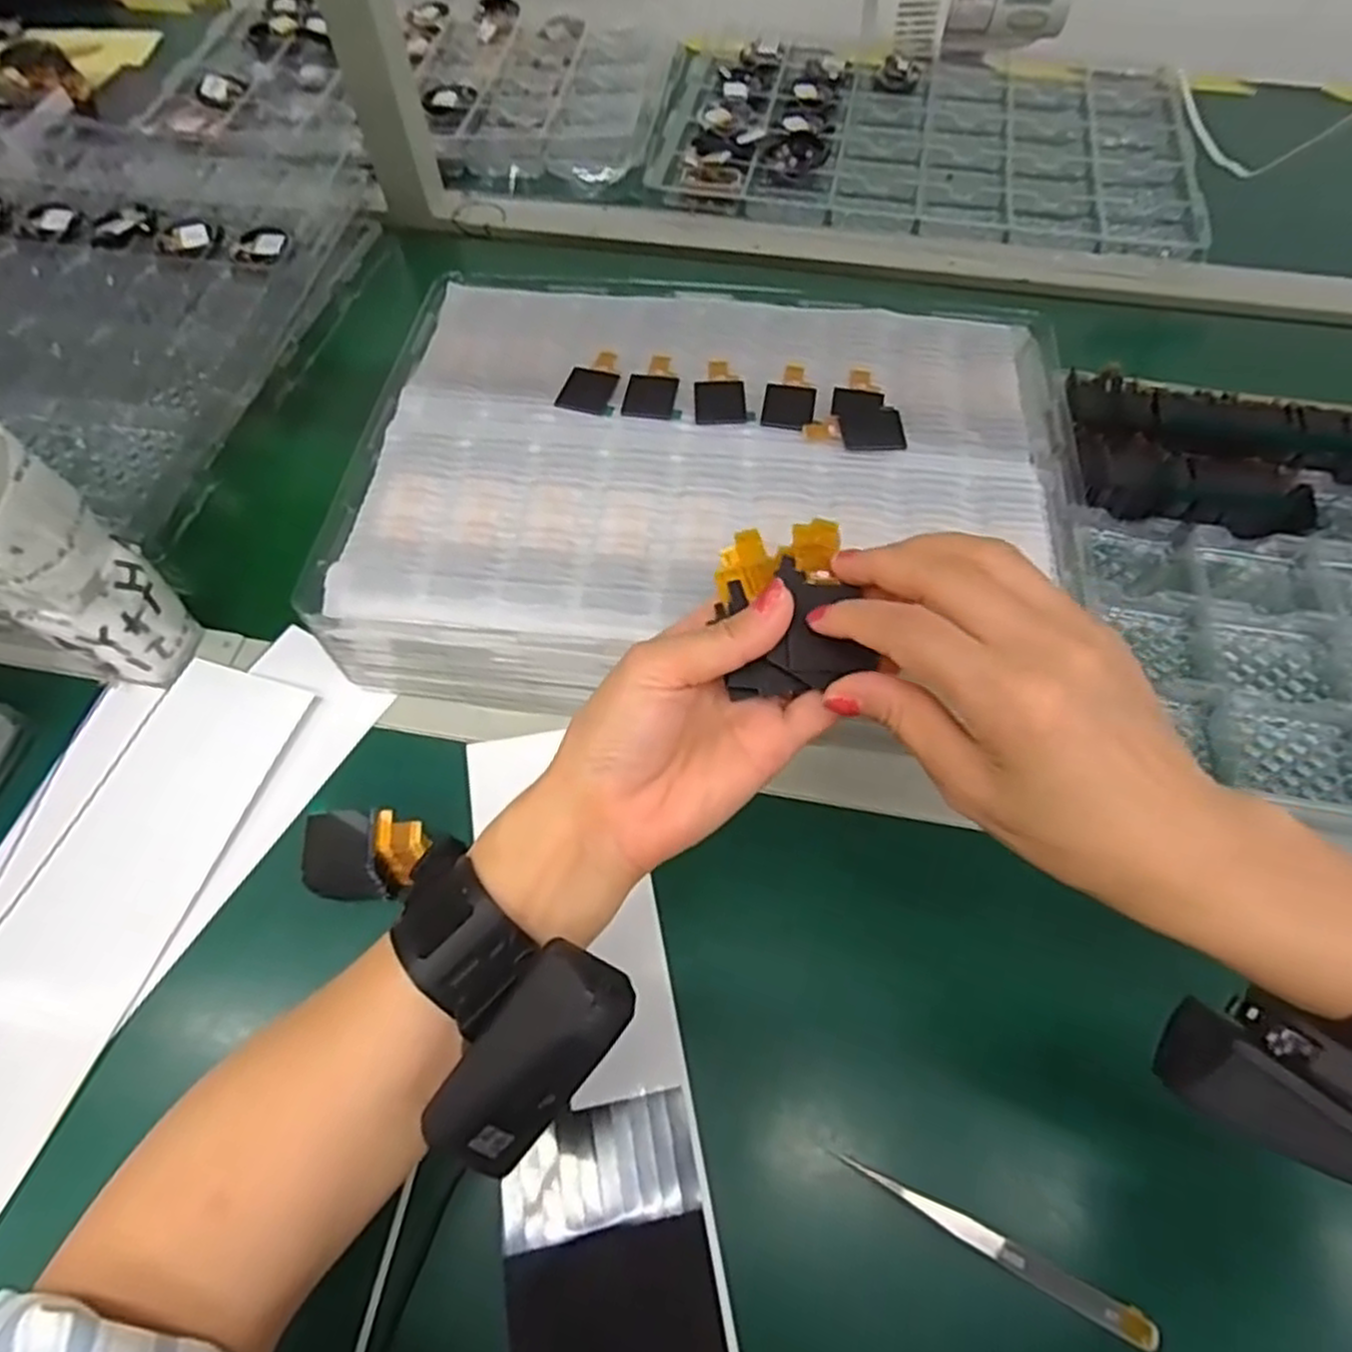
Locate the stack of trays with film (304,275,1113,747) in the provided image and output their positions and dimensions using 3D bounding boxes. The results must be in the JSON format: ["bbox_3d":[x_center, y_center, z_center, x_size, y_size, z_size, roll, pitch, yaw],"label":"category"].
[{"bbox_3d":[0.020,-0.095,0.434,0.369,0.075,0.277,9,61,5],"label":"stack of trays with film"}]

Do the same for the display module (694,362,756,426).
[{"bbox_3d":[0.025,-0.156,0.425,0.030,0.004,0.047,-1,61,-1],"label":"display module"}]

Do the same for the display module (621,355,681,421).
[{"bbox_3d":[-0.011,-0.160,0.430,0.031,0.004,0.046,7,61,4],"label":"display module"}]

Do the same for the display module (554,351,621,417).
[{"bbox_3d":[-0.046,-0.165,0.434,0.031,0.004,0.046,14,62,7],"label":"display module"}]

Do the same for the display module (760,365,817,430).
[{"bbox_3d":[0.063,-0.153,0.423,0.027,0.004,0.048,10,61,5],"label":"display module"}]

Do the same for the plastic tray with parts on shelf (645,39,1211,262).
[{"bbox_3d":[0.213,-0.470,0.679,0.443,0.018,0.275,10,61,5],"label":"plastic tray with parts on shelf"}]

